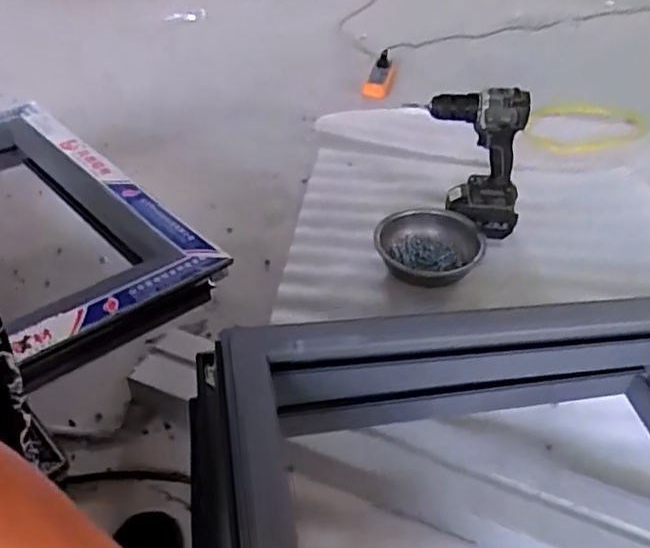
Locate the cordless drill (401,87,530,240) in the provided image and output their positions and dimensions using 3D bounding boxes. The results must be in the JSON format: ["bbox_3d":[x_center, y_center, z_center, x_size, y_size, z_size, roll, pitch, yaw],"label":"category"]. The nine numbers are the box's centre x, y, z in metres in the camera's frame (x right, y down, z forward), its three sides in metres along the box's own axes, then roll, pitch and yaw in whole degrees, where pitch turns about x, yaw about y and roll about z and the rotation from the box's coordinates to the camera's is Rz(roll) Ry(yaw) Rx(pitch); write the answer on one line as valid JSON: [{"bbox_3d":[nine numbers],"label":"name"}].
[{"bbox_3d":[0.244,-0.180,1.087,0.176,0.249,0.076,0,40,0],"label":"cordless drill"}]

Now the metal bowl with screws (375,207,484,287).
[{"bbox_3d":[0.174,-0.046,1.093,0.175,0.054,0.154,7,41,8],"label":"metal bowl with screws"}]

